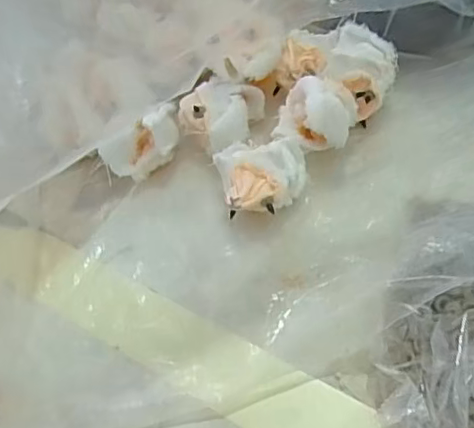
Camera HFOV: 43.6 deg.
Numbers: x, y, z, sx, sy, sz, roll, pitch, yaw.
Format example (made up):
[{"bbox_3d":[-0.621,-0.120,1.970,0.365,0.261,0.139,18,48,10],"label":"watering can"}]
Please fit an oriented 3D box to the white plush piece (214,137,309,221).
[{"bbox_3d":[0.013,-0.021,0.389,0.058,0.037,0.057,6,56,19],"label":"white plush piece"}]

